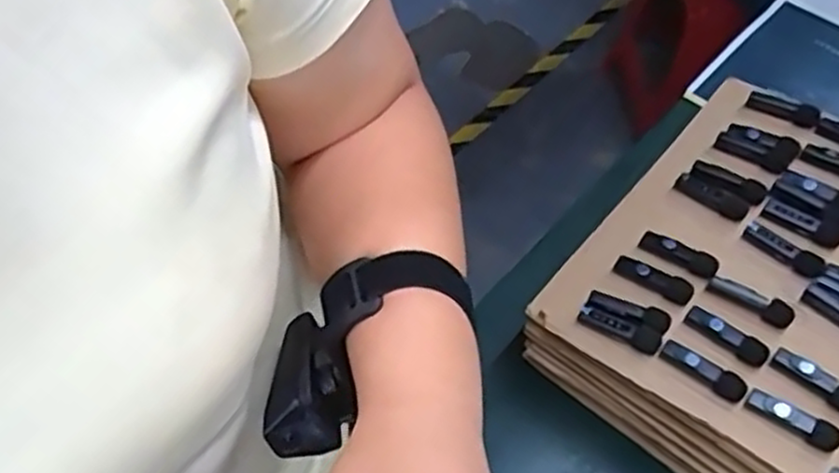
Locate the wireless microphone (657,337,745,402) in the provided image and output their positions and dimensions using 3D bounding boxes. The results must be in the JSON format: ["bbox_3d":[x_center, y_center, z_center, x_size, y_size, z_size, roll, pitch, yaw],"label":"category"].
[{"bbox_3d":[0.214,0.100,0.565,0.063,0.015,0.017,35,64,19],"label":"wireless microphone"}]

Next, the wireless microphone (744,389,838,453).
[{"bbox_3d":[0.266,0.131,0.534,0.063,0.018,0.015,33,63,17],"label":"wireless microphone"}]

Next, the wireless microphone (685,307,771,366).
[{"bbox_3d":[0.238,0.077,0.580,0.063,0.016,0.015,36,64,19],"label":"wireless microphone"}]

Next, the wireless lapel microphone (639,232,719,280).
[{"bbox_3d":[0.218,0.015,0.629,0.064,0.019,0.020,33,63,18],"label":"wireless lapel microphone"}]

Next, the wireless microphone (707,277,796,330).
[{"bbox_3d":[0.264,0.051,0.598,0.065,0.014,0.017,32,63,17],"label":"wireless microphone"}]

